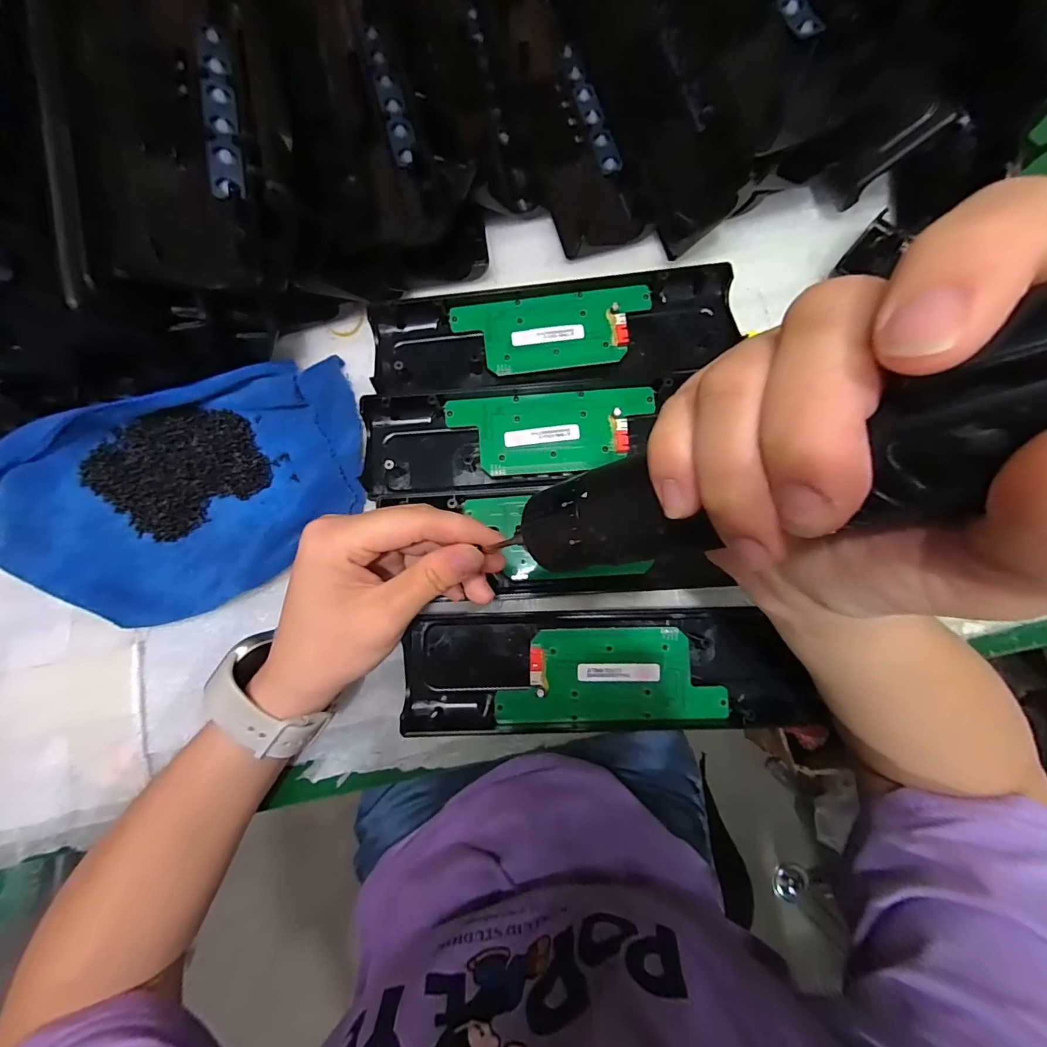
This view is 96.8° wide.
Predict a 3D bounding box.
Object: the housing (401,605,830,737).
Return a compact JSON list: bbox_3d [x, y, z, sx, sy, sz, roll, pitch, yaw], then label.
[{"bbox_3d":[0.049,0.088,0.287,0.237,0.022,0.072,-2,80,1],"label":"housing"}]

